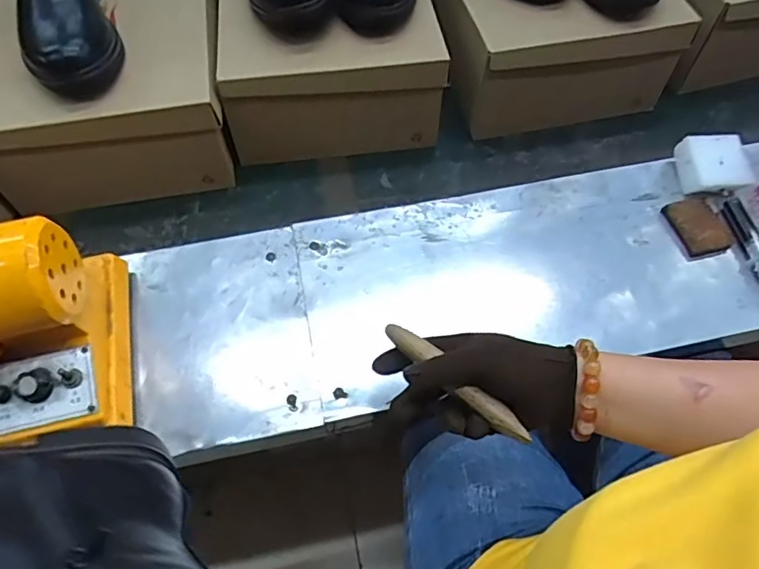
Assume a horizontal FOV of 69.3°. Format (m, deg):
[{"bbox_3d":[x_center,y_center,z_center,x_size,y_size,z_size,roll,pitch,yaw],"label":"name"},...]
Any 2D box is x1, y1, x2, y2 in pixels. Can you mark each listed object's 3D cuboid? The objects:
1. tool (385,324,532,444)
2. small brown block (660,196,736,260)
[{"bbox_3d":[0.056,0.072,0.411,0.134,0.016,0.014,40,62,20],"label":"tool"},{"bbox_3d":[0.348,-0.064,0.602,0.053,0.014,0.074,-4,56,-6],"label":"small brown block"}]

